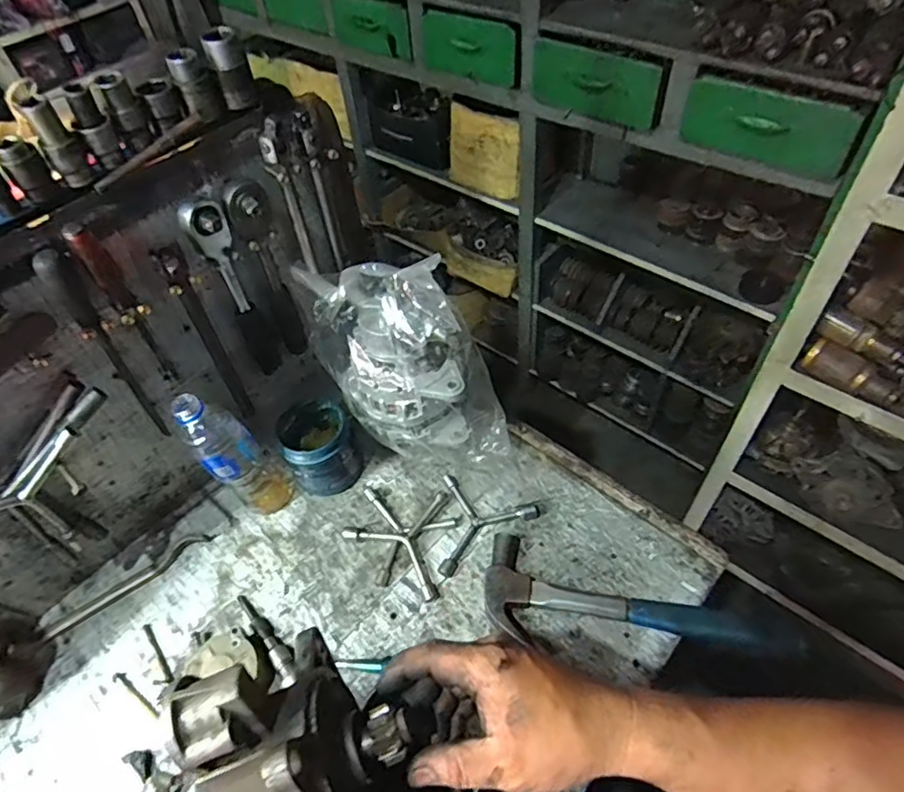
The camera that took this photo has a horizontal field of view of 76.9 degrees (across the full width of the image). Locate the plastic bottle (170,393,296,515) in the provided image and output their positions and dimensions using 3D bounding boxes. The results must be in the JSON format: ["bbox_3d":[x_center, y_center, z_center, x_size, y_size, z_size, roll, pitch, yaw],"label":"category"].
[{"bbox_3d":[-0.258,0.069,0.681,0.074,0.215,0.058,-30,55,-17],"label":"plastic bottle"}]

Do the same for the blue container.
[{"bbox_3d":[-0.169,0.063,0.743,0.086,0.097,0.096,-21,53,-11],"label":"blue container"}]

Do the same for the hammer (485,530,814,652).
[{"bbox_3d":[0.197,0.238,0.616,0.326,0.030,0.109,10,53,14],"label":"hammer"}]

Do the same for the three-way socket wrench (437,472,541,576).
[{"bbox_3d":[0.021,0.141,0.714,0.143,0.015,0.115,-29,54,-17],"label":"three-way socket wrench"}]

